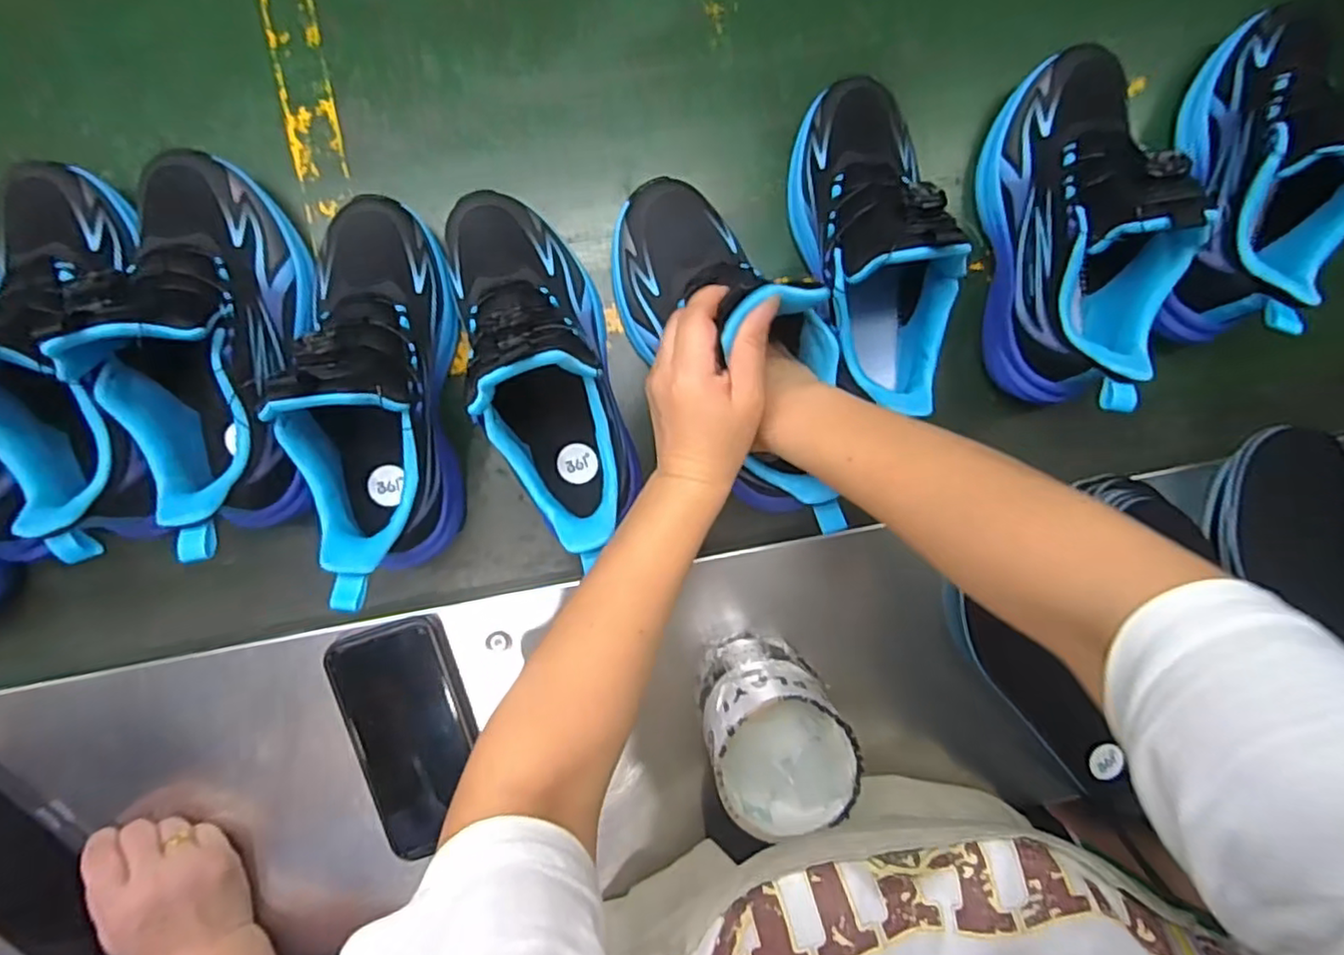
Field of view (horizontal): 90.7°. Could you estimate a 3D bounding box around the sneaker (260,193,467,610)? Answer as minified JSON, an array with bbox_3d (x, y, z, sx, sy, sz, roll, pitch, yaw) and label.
[{"bbox_3d":[-0.185,-0.054,0.412,0.082,0.141,0.242,0,95,-4],"label":"sneaker"}]

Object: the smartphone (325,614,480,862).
[{"bbox_3d":[-0.179,0.177,0.459,0.080,0.012,0.154,-17,89,0],"label":"smartphone"}]

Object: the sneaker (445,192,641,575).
[{"bbox_3d":[-0.078,-0.069,0.416,0.084,0.149,0.236,-15,96,-2],"label":"sneaker"}]

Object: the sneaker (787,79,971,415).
[{"bbox_3d":[0.130,-0.153,0.422,0.089,0.153,0.210,5,95,-4],"label":"sneaker"}]

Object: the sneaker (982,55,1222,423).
[{"bbox_3d":[0.276,-0.168,0.436,0.084,0.139,0.238,-3,95,-3],"label":"sneaker"}]

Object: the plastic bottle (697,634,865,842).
[{"bbox_3d":[0.060,0.159,0.423,0.073,0.112,0.078,-10,96,-3],"label":"plastic bottle"}]

